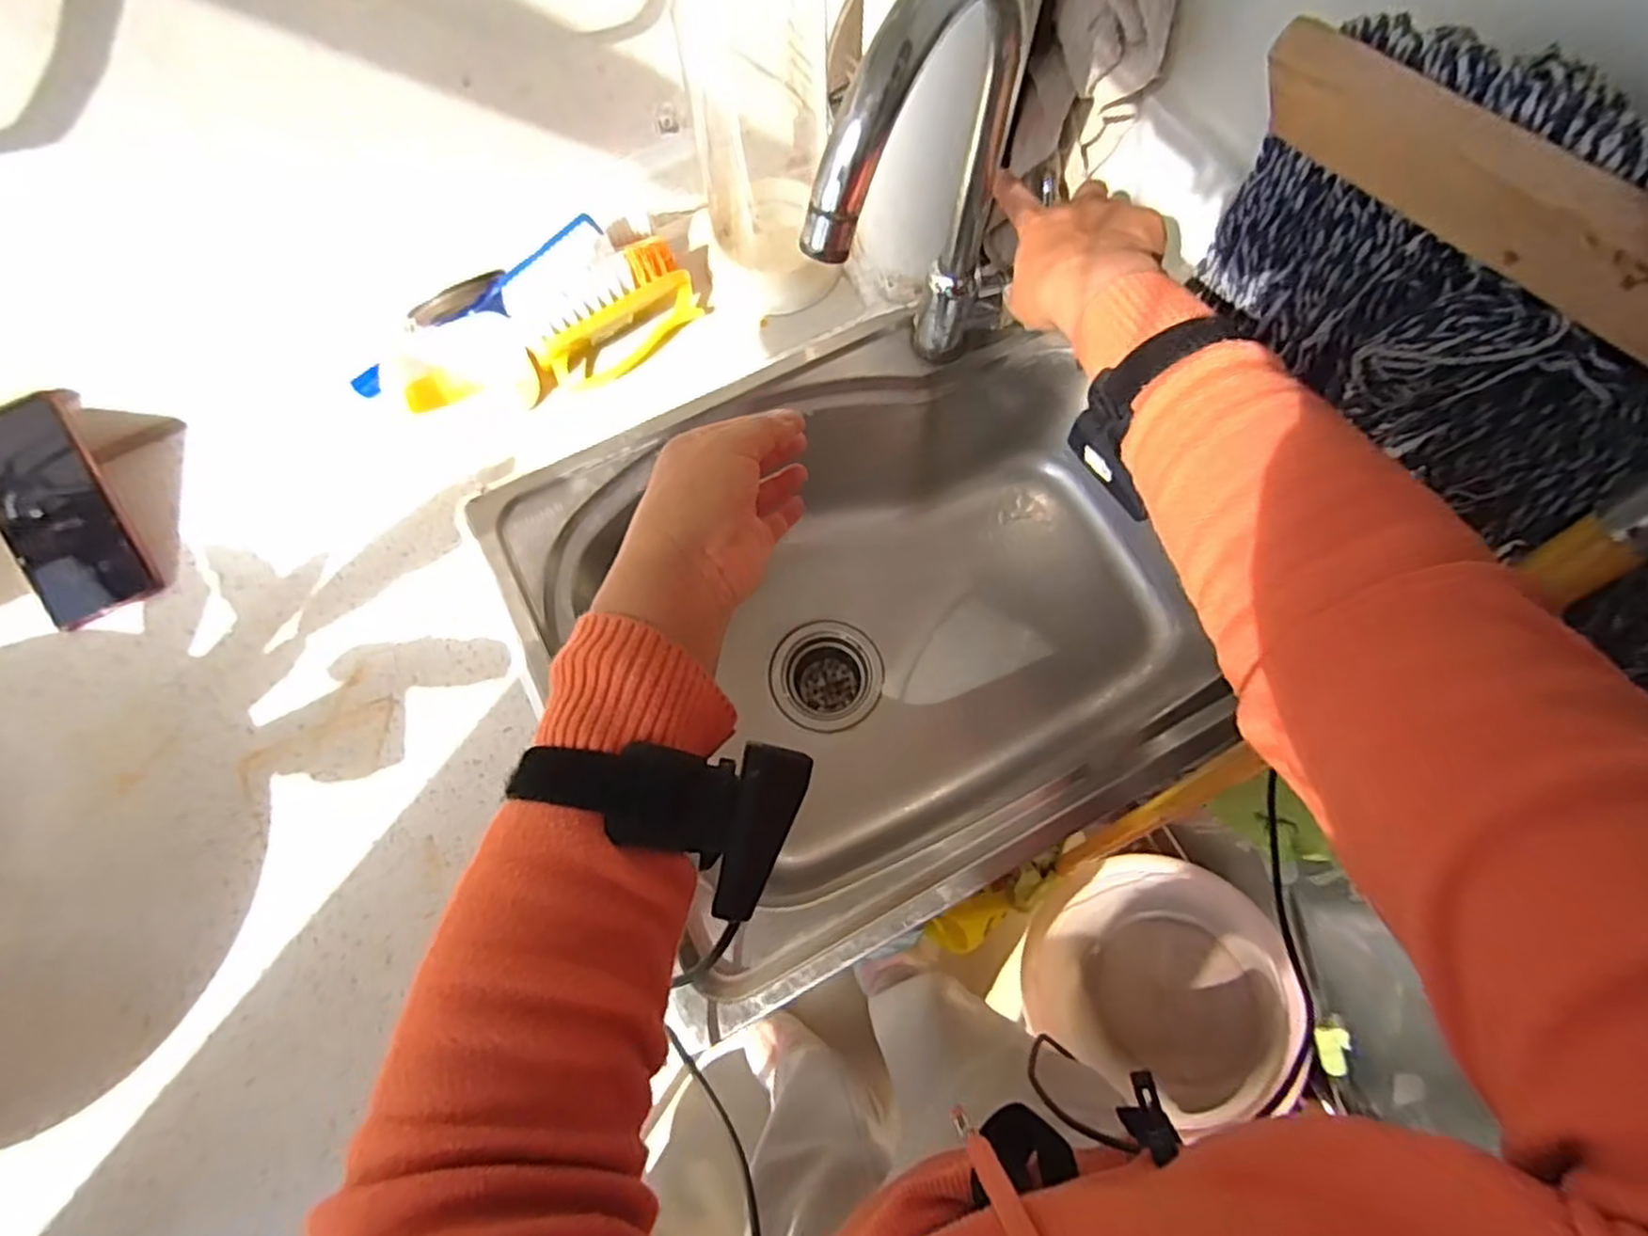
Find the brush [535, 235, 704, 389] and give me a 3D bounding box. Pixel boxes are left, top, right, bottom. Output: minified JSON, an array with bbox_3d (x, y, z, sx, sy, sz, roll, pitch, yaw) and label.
[{"bbox_3d":[-0.162,-0.239,0.582,0.134,0.055,0.039,-43,77,-12],"label":"brush"}]

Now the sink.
[{"bbox_3d":[0.043,0.009,0.652,0.475,0.250,0.416,-28,74,-9],"label":"sink"}]

